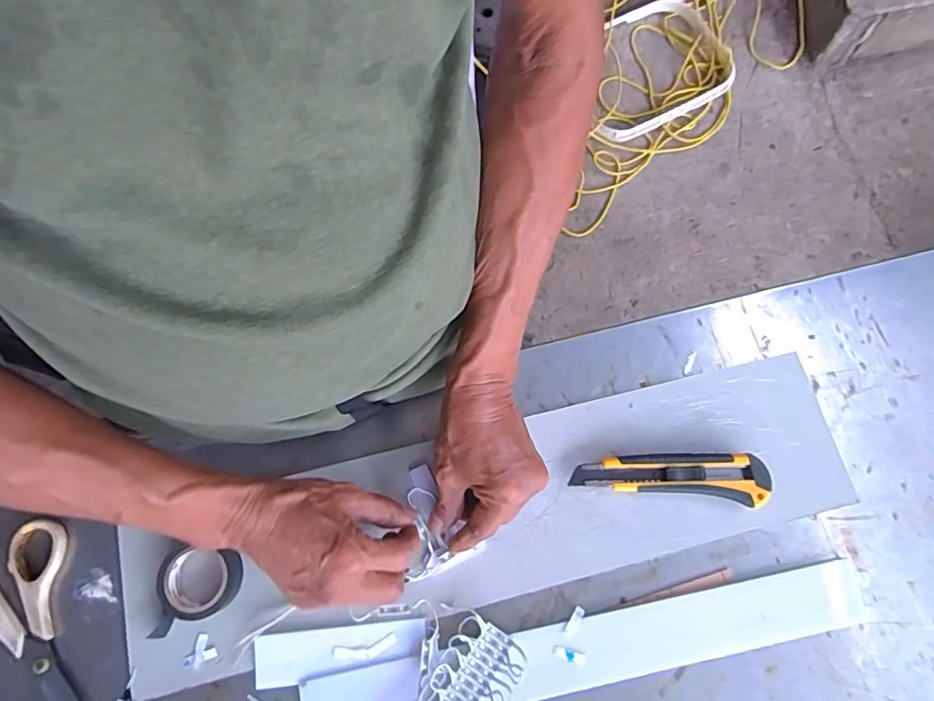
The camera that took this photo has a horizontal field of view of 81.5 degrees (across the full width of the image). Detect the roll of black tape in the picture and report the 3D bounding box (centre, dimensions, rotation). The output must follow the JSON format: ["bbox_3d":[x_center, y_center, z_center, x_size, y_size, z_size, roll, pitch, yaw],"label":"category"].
[{"bbox_3d":[-0.219,0.184,0.429,0.078,0.018,0.057,-23,77,-8],"label":"roll of black tape"}]

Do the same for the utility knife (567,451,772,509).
[{"bbox_3d":[0.171,0.104,0.459,0.159,0.019,0.039,4,75,0],"label":"utility knife"}]

